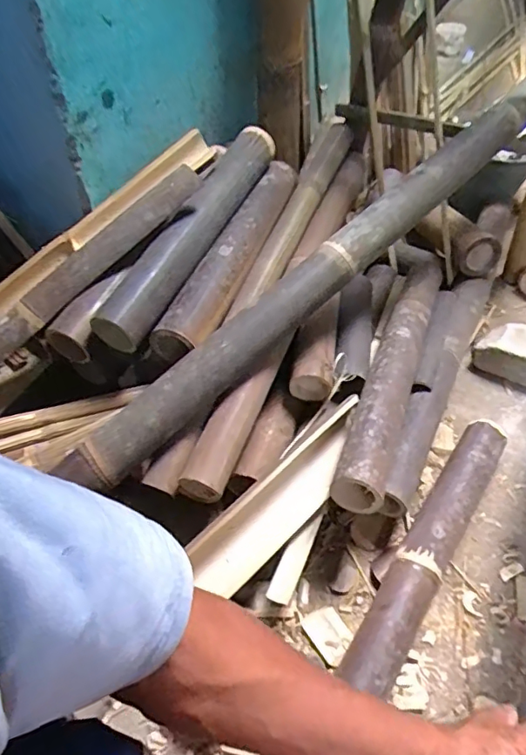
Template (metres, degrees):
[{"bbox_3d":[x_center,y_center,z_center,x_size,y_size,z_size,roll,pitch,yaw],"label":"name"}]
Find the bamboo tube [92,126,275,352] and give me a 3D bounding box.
[{"bbox_3d":[-0.112,-0.246,0.879,0.075,0.070,0.487,23,67,22],"label":"bamboo tube"}]

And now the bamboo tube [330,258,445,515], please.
[{"bbox_3d":[0.212,-0.028,0.827,0.076,0.081,0.542,16,50,15],"label":"bamboo tube"}]

